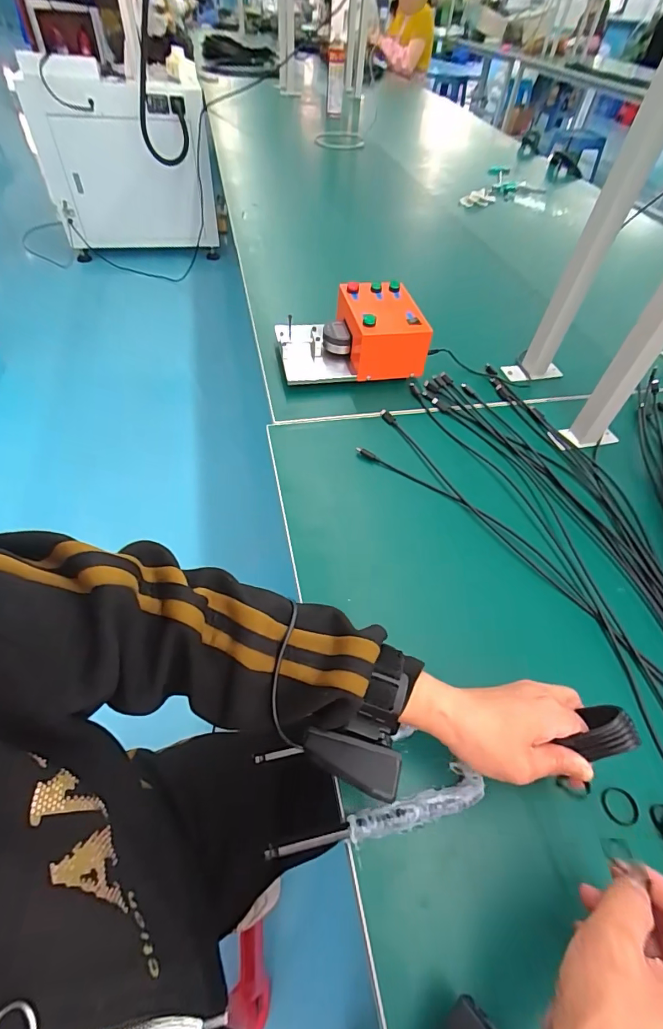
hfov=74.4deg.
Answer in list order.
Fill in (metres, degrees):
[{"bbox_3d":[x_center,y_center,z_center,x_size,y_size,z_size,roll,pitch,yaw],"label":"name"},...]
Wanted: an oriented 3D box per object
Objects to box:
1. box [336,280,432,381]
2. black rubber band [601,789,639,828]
[{"bbox_3d":[0.076,-0.283,0.683,0.113,0.099,0.137,-7,53,-9],"label":"box"},{"bbox_3d":[0.234,0.236,0.353,0.028,0.004,0.026,3,52,-2],"label":"black rubber band"}]

